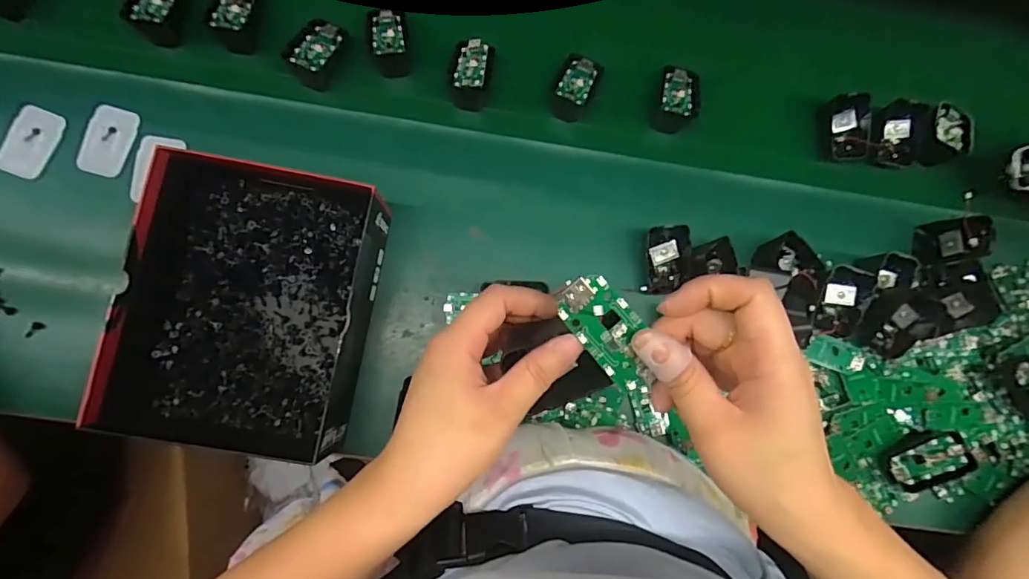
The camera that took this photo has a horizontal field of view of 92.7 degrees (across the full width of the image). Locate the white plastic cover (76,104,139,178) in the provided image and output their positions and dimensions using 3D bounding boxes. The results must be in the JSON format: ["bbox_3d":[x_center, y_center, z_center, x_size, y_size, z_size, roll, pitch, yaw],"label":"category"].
[{"bbox_3d":[-0.412,-0.151,0.496,0.050,0.004,0.071,15,82,1],"label":"white plastic cover"}]

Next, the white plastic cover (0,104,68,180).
[{"bbox_3d":[-0.487,-0.149,0.493,0.046,0.004,0.071,21,83,2],"label":"white plastic cover"}]

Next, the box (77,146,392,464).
[{"bbox_3d":[-0.240,0.017,0.451,0.211,0.082,0.268,7,82,0],"label":"box"}]

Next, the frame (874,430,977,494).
[{"bbox_3d":[0.413,0.170,0.492,0.073,0.010,0.049,-31,72,22],"label":"frame"}]

